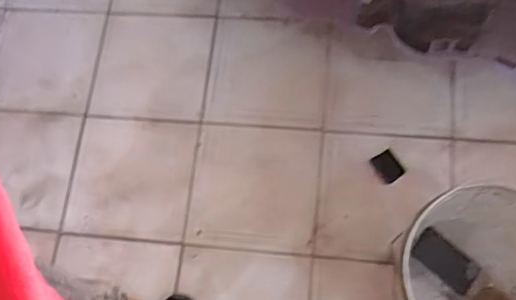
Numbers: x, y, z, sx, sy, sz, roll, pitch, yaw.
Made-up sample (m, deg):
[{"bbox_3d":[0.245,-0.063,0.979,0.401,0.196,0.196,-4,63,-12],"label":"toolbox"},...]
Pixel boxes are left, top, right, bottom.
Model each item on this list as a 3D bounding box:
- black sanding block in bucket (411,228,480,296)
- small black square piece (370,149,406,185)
[{"bbox_3d":[0.356,0.212,1.069,0.122,0.025,0.065,37,79,17],"label":"black sanding block in bucket"},{"bbox_3d":[0.299,0.039,1.294,0.055,0.012,0.072,-36,71,-6],"label":"small black square piece"}]

